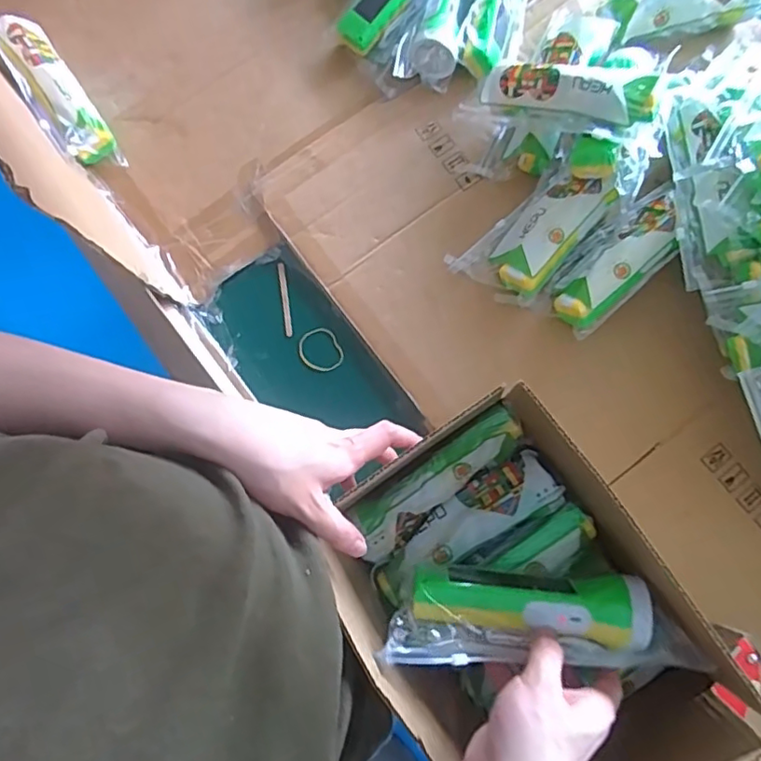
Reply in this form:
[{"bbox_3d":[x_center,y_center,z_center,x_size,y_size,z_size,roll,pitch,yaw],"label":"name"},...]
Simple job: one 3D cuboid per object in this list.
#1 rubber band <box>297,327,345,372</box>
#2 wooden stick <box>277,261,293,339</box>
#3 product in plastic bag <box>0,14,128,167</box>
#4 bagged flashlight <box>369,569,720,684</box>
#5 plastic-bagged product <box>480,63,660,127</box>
[{"bbox_3d":[-0.065,-0.031,0.627,0.043,0.005,0.048,-25,79,-4],"label":"rubber band"},{"bbox_3d":[-0.103,-0.087,0.635,0.008,0.005,0.082,-8,78,-1],"label":"wooden stick"},{"bbox_3d":[-0.360,-0.320,0.648,0.052,0.065,0.216,-34,80,-5],"label":"product in plastic bag"},{"bbox_3d":[0.112,0.172,0.424,0.214,0.043,0.061,3,78,0],"label":"bagged flashlight"},{"bbox_3d":[0.186,-0.287,0.583,0.170,0.033,0.052,21,78,27],"label":"plastic-bagged product"}]

